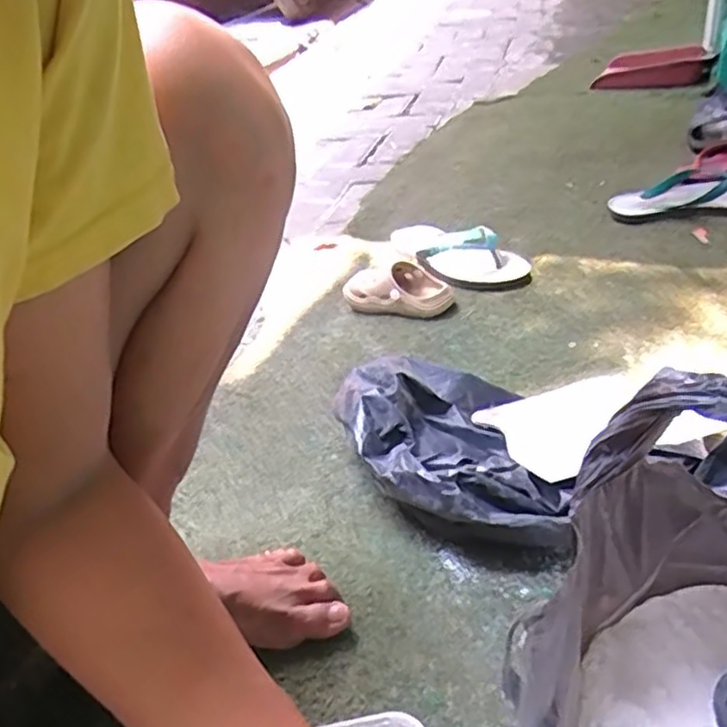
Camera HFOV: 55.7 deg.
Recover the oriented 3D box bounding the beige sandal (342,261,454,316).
[{"bbox_3d":[0.046,-0.101,0.927,0.144,0.050,0.074,12,37,24],"label":"beige sandal"}]

